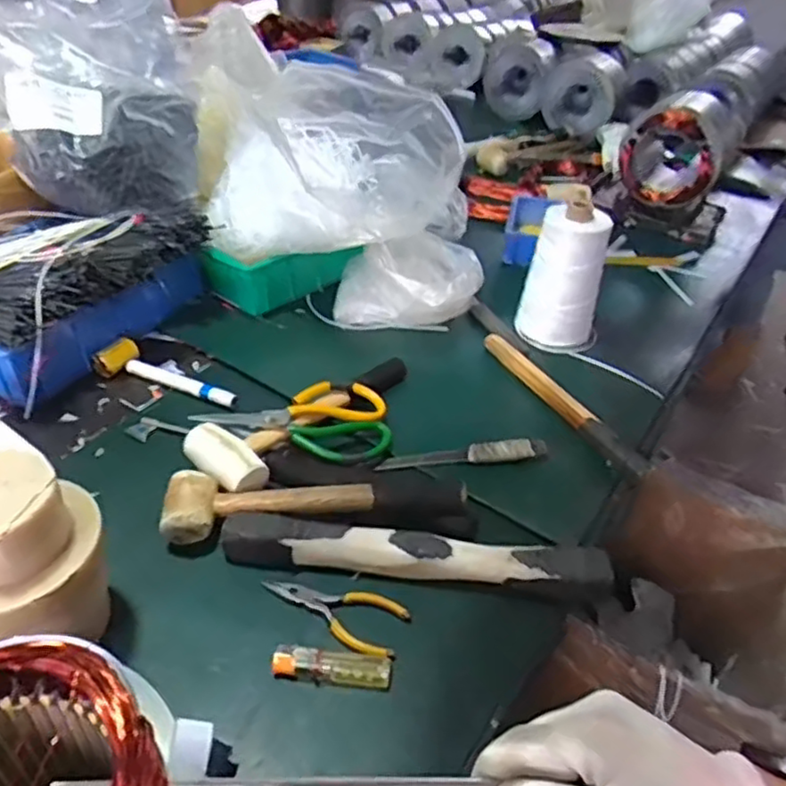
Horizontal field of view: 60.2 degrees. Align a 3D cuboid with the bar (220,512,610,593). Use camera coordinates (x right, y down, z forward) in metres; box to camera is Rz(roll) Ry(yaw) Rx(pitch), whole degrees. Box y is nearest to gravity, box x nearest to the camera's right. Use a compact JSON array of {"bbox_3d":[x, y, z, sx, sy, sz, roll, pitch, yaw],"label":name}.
[{"bbox_3d":[0.020,0.135,0.564,0.313,0.032,0.033,6,39,1],"label":"bar"}]

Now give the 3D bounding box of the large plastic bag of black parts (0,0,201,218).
[{"bbox_3d":[-0.359,-0.346,0.808,0.249,0.253,0.180,-7,41,-14],"label":"large plastic bag of black parts"}]

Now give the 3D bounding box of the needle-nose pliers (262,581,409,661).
[{"bbox_3d":[-0.048,0.170,0.533,0.116,0.008,0.051,16,41,13],"label":"needle-nose pliers"}]

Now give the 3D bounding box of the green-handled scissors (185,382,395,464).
[{"bbox_3d":[-0.090,0.018,0.684,0.179,0.019,0.102,12,42,3],"label":"green-handled scissors"}]

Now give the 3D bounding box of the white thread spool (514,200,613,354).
[{"bbox_3d":[0.207,-0.134,0.823,0.098,0.176,0.080,19,41,17],"label":"white thread spool"}]

